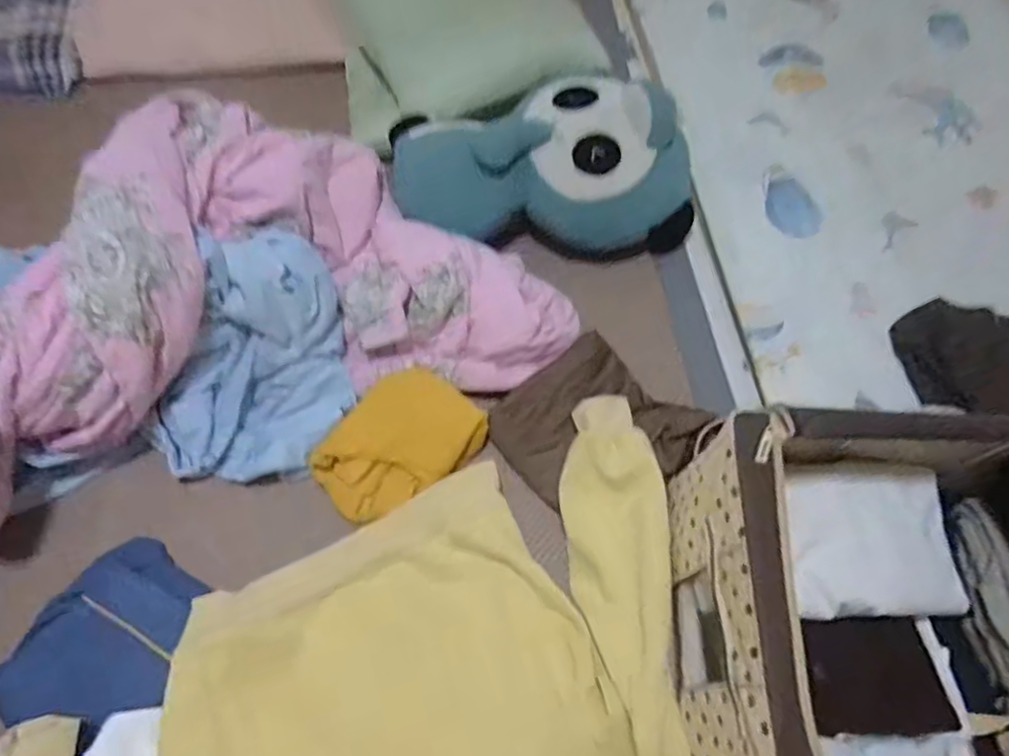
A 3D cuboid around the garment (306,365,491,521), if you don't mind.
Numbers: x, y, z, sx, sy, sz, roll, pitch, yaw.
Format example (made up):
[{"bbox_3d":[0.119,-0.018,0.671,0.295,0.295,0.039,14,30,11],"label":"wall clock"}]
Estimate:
[{"bbox_3d":[-0.147,0.090,0.855,0.168,0.050,0.224,38,68,20],"label":"garment"}]

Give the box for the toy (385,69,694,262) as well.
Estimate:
[{"bbox_3d":[0.065,-0.353,1.045,0.494,0.164,0.247,5,61,3],"label":"toy"}]

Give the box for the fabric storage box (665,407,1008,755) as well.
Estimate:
[{"bbox_3d":[0.463,0.263,0.648,0.538,0.258,0.421,2,61,2],"label":"fabric storage box"}]

